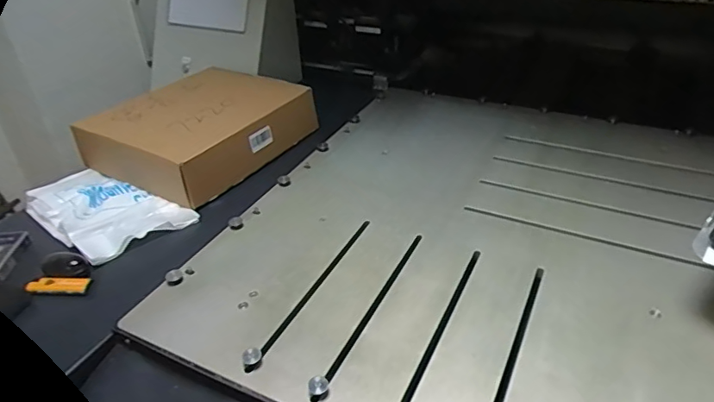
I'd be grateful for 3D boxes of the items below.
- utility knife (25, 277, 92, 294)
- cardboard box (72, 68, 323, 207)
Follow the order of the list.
[{"bbox_3d":[-0.372,0.106,0.636,0.073,0.016,0.017,-4,33,-3],"label":"utility knife"},{"bbox_3d":[-0.267,-0.131,0.900,0.268,0.097,0.315,16,40,25],"label":"cardboard box"}]

